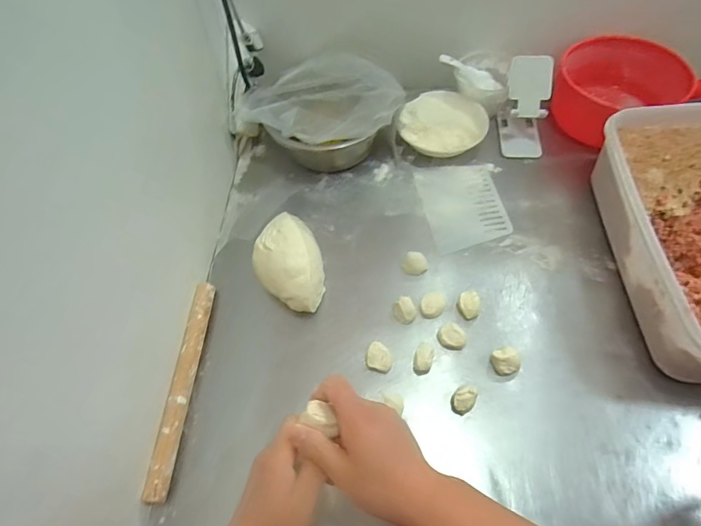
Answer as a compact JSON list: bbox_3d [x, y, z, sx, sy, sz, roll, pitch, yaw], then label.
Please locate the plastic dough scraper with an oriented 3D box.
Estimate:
[{"bbox_3d":[0.173,-0.094,0.679,0.116,0.004,0.161,-11,59,-2],"label":"plastic dough scraper"}]

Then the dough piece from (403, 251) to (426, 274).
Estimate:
[{"bbox_3d":[0.091,0.000,0.618,0.031,0.014,0.031,6,60,7],"label":"dough piece"}]

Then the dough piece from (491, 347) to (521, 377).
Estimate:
[{"bbox_3d":[0.190,0.120,0.536,0.033,0.019,0.032,-2,59,3],"label":"dough piece"}]

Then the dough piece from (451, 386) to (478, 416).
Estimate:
[{"bbox_3d":[0.133,0.163,0.520,0.024,0.027,0.033,39,69,23],"label":"dough piece"}]

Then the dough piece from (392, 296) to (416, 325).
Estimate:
[{"bbox_3d":[0.071,0.064,0.579,0.027,0.022,0.030,-15,60,-5],"label":"dough piece"}]

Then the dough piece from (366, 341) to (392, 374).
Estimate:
[{"bbox_3d":[0.037,0.120,0.553,0.032,0.020,0.033,-2,59,3],"label":"dough piece"}]

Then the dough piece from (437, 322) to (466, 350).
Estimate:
[{"bbox_3d":[0.129,0.095,0.560,0.034,0.018,0.031,-2,59,3],"label":"dough piece"}]

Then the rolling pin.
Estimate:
[{"bbox_3d":[-0.207,0.149,0.550,0.023,0.029,0.263,1,60,5],"label":"rolling pin"}]

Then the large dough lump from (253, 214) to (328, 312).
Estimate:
[{"bbox_3d":[-0.085,0.003,0.608,0.089,0.066,0.146,-22,60,-8],"label":"large dough lump"}]

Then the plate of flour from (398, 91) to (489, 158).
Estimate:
[{"bbox_3d":[0.155,-0.229,0.731,0.134,0.043,0.127,-2,59,3],"label":"plate of flour"}]

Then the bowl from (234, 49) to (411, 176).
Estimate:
[{"bbox_3d":[-0.040,-0.231,0.715,0.214,0.099,0.187,36,68,22],"label":"bowl"}]

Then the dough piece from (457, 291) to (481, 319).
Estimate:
[{"bbox_3d":[0.156,0.057,0.578,0.027,0.023,0.032,15,62,12],"label":"dough piece"}]

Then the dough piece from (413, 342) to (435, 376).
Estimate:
[{"bbox_3d":[0.090,0.119,0.544,0.022,0.031,0.032,15,62,12],"label":"dough piece"}]

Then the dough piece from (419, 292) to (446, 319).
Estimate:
[{"bbox_3d":[0.110,0.054,0.581,0.034,0.023,0.025,-37,64,-16],"label":"dough piece"}]

